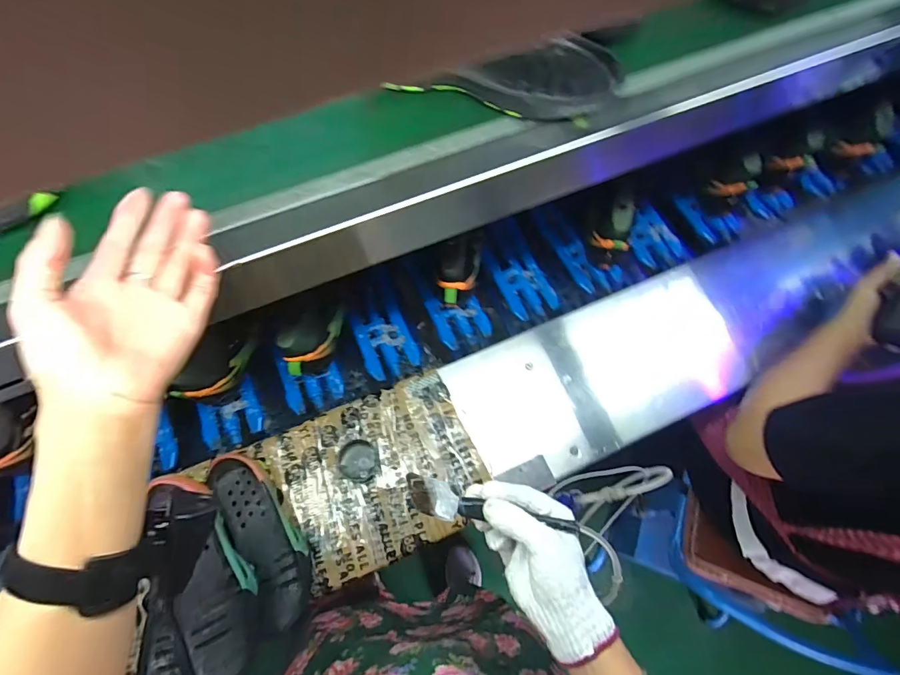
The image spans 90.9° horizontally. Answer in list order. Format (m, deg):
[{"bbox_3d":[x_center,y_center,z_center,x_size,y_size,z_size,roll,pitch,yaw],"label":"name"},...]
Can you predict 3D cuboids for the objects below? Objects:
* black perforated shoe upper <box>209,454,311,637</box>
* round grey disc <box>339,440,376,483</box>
[{"bbox_3d":[-0.258,0.275,0.616,0.083,0.057,0.233,-28,71,-8],"label":"black perforated shoe upper"},{"bbox_3d":[-0.139,0.186,0.668,0.053,0.015,0.058,0,70,2],"label":"round grey disc"}]

